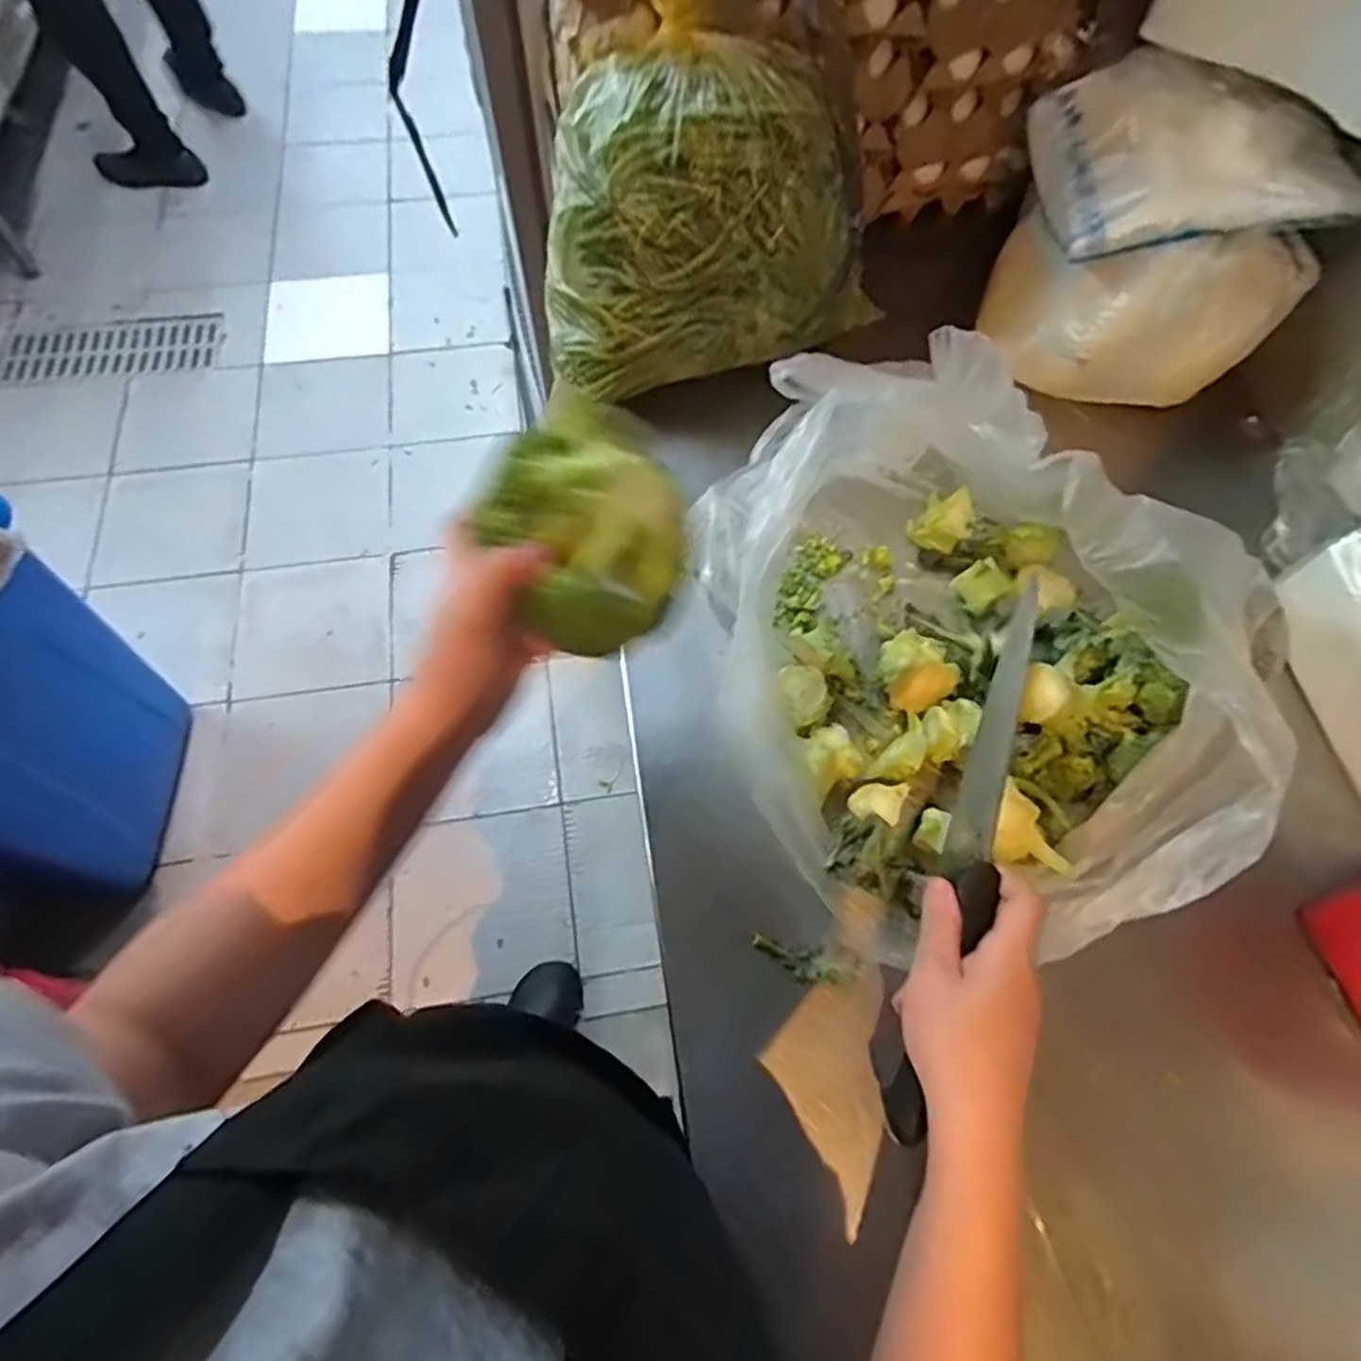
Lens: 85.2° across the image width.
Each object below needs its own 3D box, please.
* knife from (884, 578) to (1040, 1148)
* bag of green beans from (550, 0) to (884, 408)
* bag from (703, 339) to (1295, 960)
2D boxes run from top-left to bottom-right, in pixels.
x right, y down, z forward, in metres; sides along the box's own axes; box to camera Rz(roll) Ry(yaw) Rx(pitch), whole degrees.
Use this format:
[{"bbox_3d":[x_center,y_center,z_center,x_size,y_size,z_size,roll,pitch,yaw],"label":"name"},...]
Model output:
[{"bbox_3d":[0.162,0.090,0.413,0.021,0.048,0.303,19,73,6],"label":"knife"},{"bbox_3d":[0.016,-0.378,0.592,0.253,0.183,0.187,-11,66,-7],"label":"bag of green beans"},{"bbox_3d":[0.183,-0.028,0.471,0.271,0.164,0.357,-13,66,-8],"label":"bag"}]

